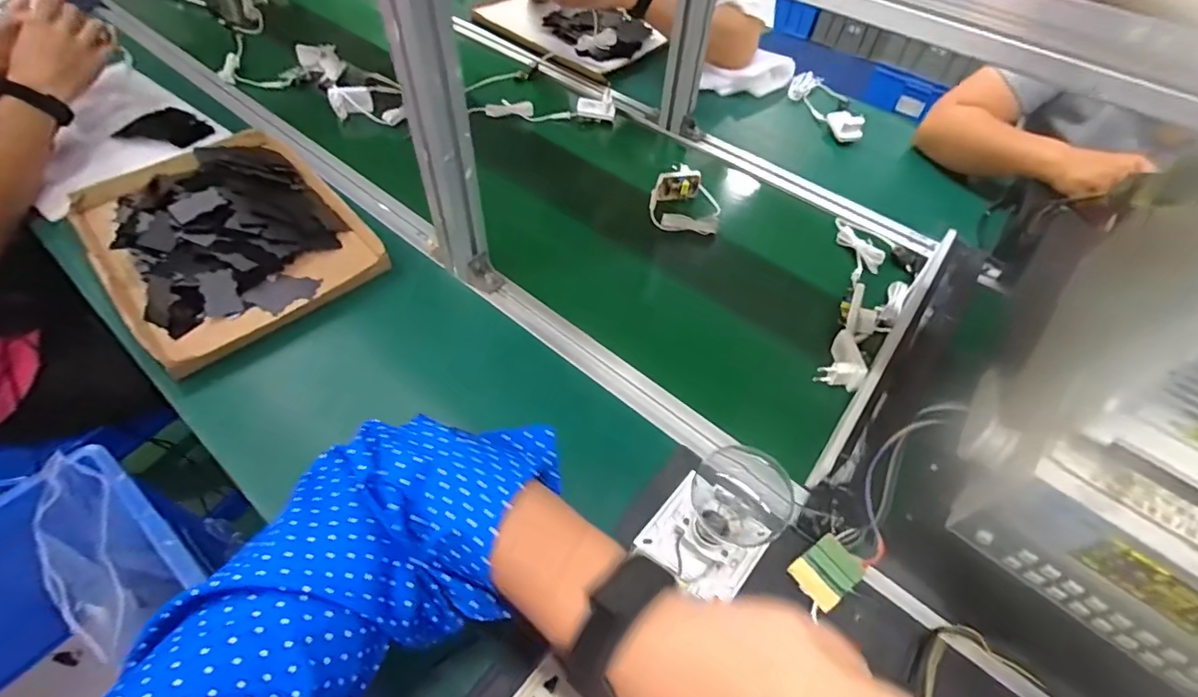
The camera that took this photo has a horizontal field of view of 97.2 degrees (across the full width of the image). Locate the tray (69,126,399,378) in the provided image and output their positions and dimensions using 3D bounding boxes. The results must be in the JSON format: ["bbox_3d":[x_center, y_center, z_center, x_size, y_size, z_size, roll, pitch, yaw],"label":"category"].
[{"bbox_3d":[-0.461,-0.154,0.642,0.376,0.058,0.260,38,60,25],"label":"tray"}]

